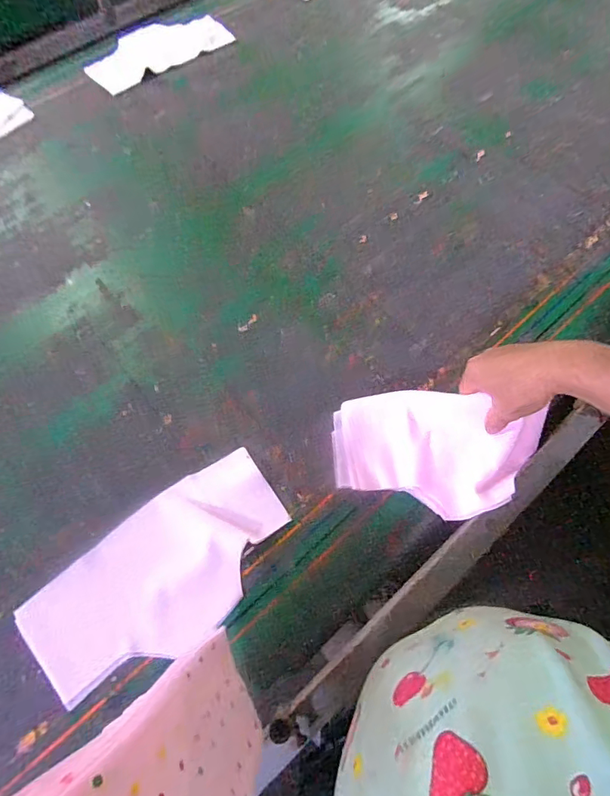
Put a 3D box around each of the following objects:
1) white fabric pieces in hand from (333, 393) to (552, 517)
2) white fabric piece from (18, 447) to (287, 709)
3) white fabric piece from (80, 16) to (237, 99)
[{"bbox_3d":[0.164,0.067,0.544,0.253,0.041,0.144,5,65,5],"label":"white fabric pieces in hand"},{"bbox_3d":[-0.161,0.203,0.505,0.304,0.013,0.159,-36,68,-14],"label":"white fabric piece"},{"bbox_3d":[-0.333,-0.775,0.965,0.299,0.015,0.181,-36,68,-14],"label":"white fabric piece"}]

